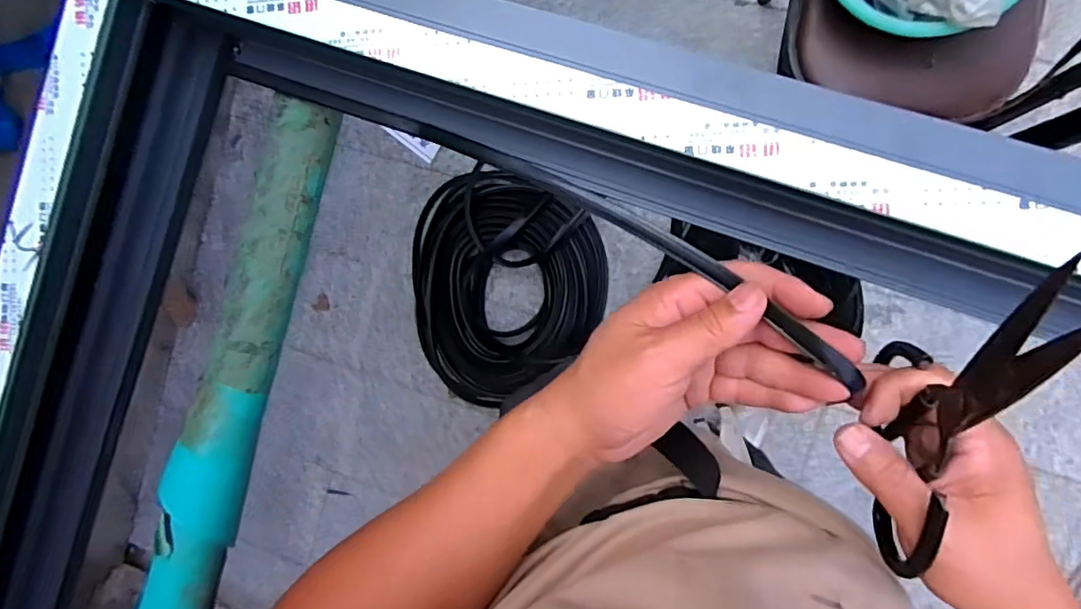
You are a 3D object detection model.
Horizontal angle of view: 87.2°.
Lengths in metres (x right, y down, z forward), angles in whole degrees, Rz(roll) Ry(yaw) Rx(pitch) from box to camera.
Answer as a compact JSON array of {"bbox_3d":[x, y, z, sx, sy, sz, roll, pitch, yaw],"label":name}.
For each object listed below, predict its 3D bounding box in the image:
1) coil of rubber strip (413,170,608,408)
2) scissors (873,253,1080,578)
[{"bbox_3d":[-0.077,-0.040,1.412,0.508,0.110,0.560,-4,90,10],"label":"coil of rubber strip"},{"bbox_3d":[0.204,0.043,0.286,0.012,0.201,0.126,3,50,9],"label":"scissors"}]

